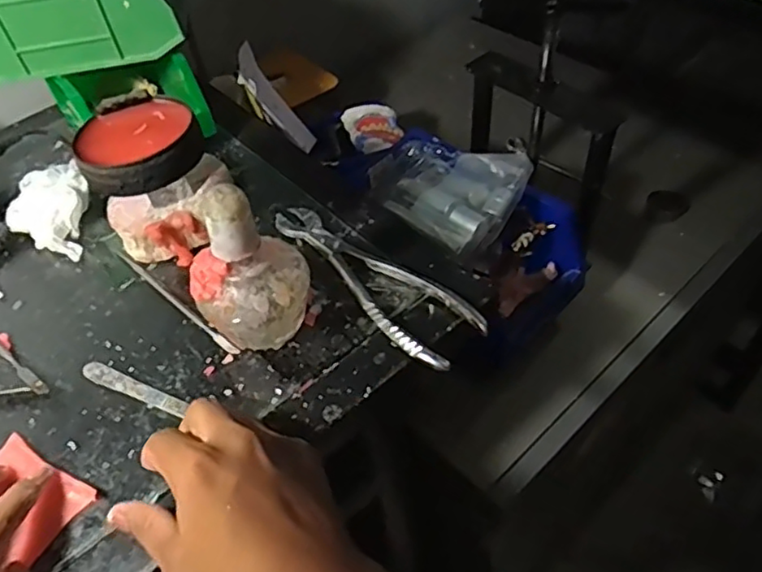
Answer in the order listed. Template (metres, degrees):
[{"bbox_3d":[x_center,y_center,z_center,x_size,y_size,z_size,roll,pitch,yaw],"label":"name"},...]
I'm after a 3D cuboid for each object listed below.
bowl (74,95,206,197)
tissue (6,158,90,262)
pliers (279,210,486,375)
[{"bbox_3d":[-0.147,-0.087,0.386,0.071,0.018,0.068,-3,50,3],"label":"bowl"},{"bbox_3d":[-0.276,-0.061,0.527,0.054,0.035,0.085,-7,50,0],"label":"tissue"},{"bbox_3d":[-0.014,-0.006,0.470,0.195,0.012,0.055,34,61,29],"label":"pliers"}]

